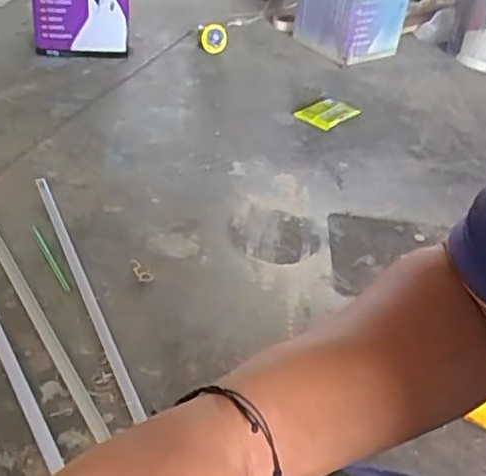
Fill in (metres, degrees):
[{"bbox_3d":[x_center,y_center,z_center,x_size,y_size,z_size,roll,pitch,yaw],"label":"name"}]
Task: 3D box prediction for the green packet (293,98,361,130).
[{"bbox_3d":[0.203,-0.301,1.593,0.101,0.024,0.145,30,42,27],"label":"green packet"}]

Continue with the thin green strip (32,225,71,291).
[{"bbox_3d":[-0.311,0.032,1.083,0.013,0.010,0.171,-15,42,-28],"label":"thin green strip"}]

